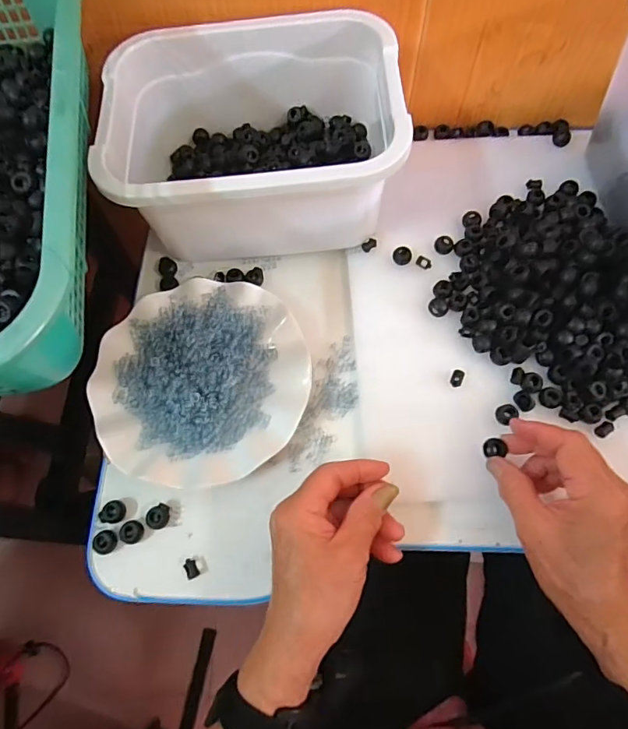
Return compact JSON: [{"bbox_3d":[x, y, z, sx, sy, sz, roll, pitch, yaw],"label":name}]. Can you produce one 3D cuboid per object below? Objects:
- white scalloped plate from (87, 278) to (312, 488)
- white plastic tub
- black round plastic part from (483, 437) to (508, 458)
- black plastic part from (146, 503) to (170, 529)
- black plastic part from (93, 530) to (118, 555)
[{"bbox_3d":[-0.098,0.011,0.419,0.179,0.035,0.180,0,68,1],"label":"white scalloped plate"},{"bbox_3d":[-0.053,-0.195,0.438,0.243,0.121,0.180,-3,68,0],"label":"white plastic tub"},{"bbox_3d":[0.140,0.064,0.370,0.016,0.007,0.014,3,68,3],"label":"black round plastic part"},{"bbox_3d":[-0.125,0.121,0.382,0.015,0.011,0.019,3,68,3],"label":"black plastic part"},{"bbox_3d":[-0.164,0.138,0.373,0.016,0.010,0.017,0,68,1],"label":"black plastic part"}]

